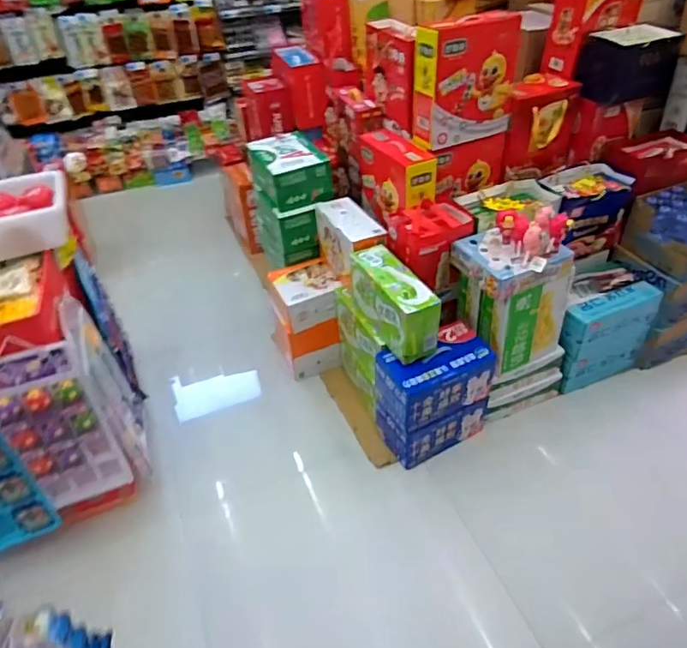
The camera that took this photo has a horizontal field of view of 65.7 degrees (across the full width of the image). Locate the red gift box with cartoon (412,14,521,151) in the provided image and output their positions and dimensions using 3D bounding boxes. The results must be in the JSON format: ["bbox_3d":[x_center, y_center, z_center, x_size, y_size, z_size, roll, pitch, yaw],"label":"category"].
[{"bbox_3d":[0.373,-0.734,1.610,0.305,0.338,0.115,-17,41,-16],"label":"red gift box with cartoon"}]

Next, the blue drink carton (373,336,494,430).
[{"bbox_3d":[0.285,0.162,1.655,0.329,0.197,0.190,-19,42,-18],"label":"blue drink carton"}]

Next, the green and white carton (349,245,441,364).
[{"bbox_3d":[0.137,-0.075,1.629,0.135,0.221,0.366,-21,43,-21],"label":"green and white carton"}]

